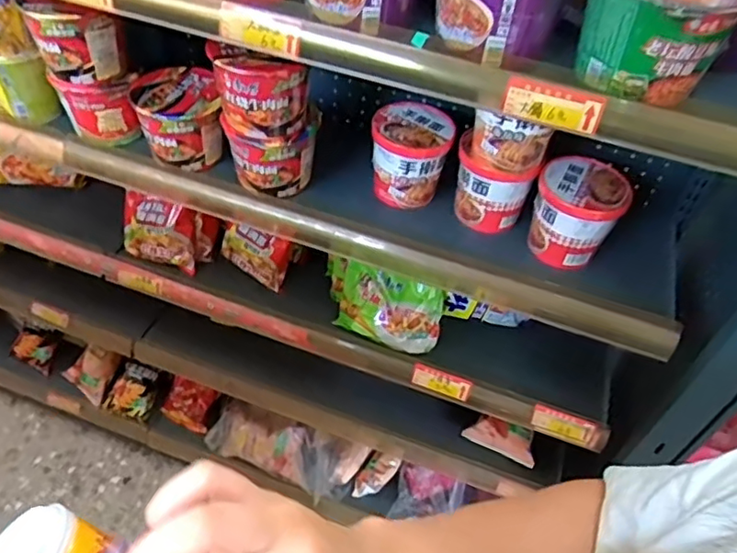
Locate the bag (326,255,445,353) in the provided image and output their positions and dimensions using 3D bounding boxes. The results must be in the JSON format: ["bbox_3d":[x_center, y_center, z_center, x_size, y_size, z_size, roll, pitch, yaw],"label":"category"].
[{"bbox_3d":[0.009,0.043,1.018,0.234,0.115,0.089,29,51,19],"label":"bag"}]

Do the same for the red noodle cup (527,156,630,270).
[{"bbox_3d":[0.277,-0.085,0.823,0.108,0.108,0.106,3,47,-3],"label":"red noodle cup"}]

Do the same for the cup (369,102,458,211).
[{"bbox_3d":[0.059,-0.173,0.877,0.105,0.123,0.096,3,47,-3],"label":"cup"}]

